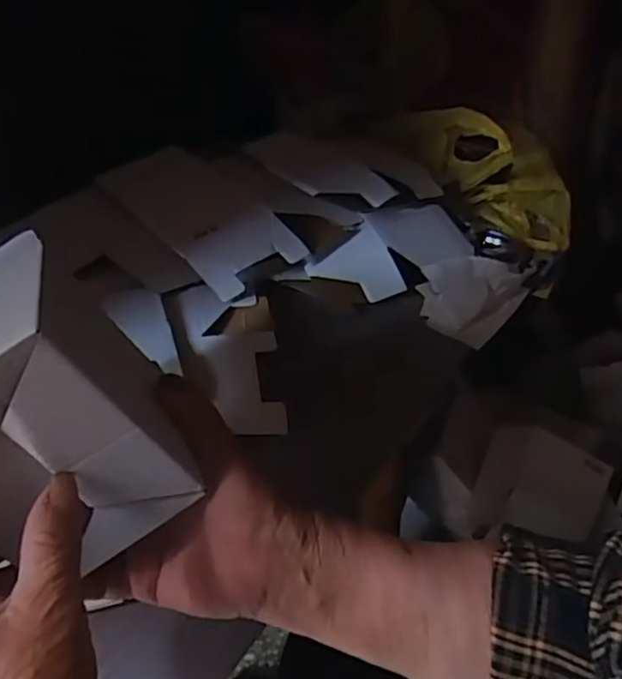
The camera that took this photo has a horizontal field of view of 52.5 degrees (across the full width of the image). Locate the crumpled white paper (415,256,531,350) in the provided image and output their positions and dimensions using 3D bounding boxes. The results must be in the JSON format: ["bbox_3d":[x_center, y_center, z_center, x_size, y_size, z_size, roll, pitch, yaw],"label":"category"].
[{"bbox_3d":[0.163,-0.052,0.651,0.090,0.028,0.114,25,43,27],"label":"crumpled white paper"}]

